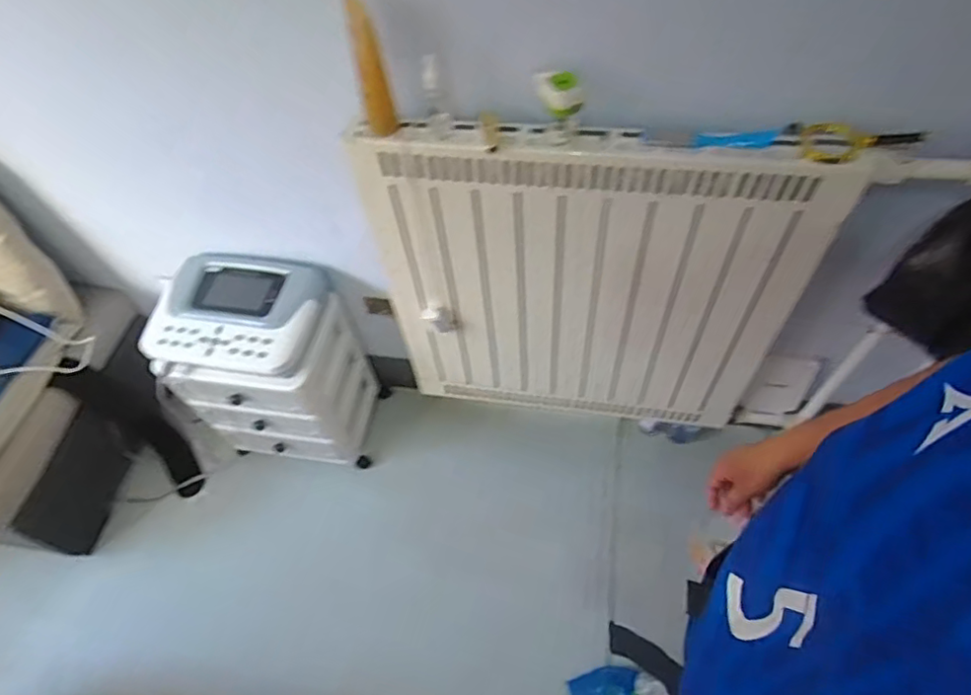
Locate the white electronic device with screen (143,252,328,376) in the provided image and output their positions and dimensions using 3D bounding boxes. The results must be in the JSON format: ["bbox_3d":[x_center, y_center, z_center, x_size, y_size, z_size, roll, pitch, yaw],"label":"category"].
[{"bbox_3d":[-0.514,-0.075,1.223,0.336,0.112,0.269,6,57,9],"label":"white electronic device with screen"}]

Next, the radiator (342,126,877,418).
[{"bbox_3d":[0.179,-0.087,1.077,0.726,0.702,0.058,3,57,7],"label":"radiator"}]

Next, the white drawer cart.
[{"bbox_3d":[-0.489,0.079,1.405,0.354,0.425,0.256,5,57,8],"label":"white drawer cart"}]

